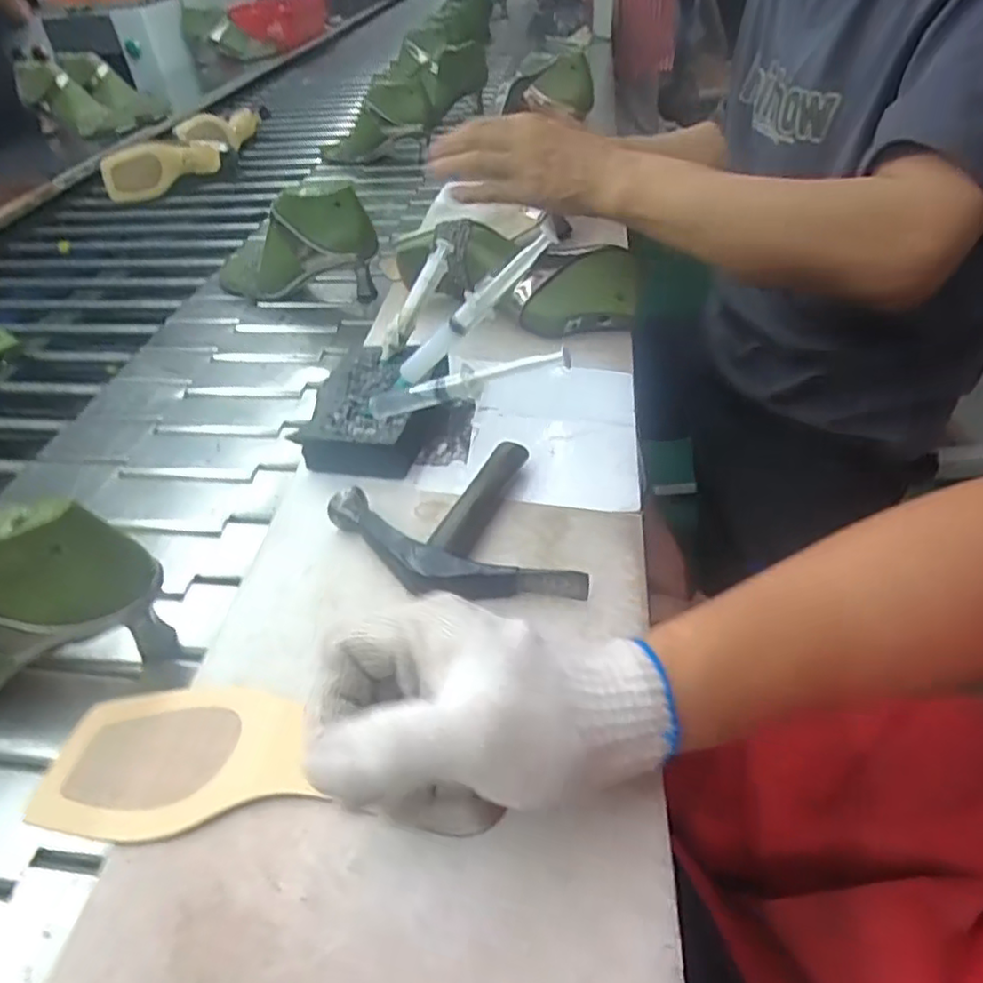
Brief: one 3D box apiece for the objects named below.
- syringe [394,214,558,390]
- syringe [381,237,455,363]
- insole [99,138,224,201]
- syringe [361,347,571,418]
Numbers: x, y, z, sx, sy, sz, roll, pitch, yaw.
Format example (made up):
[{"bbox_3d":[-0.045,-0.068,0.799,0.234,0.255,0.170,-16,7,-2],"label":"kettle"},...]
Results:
[{"bbox_3d":[-0.013,-0.124,0.458,0.158,0.021,0.012,-39,32,29],"label":"syringe"},{"bbox_3d":[-0.061,-0.156,0.540,0.018,0.023,0.109,26,86,30],"label":"syringe"},{"bbox_3d":[-0.572,-0.560,1.161,0.054,0.088,0.185,31,53,33],"label":"insole"},{"bbox_3d":[-0.024,-0.076,0.460,0.149,0.018,0.028,-10,37,29],"label":"syringe"}]

